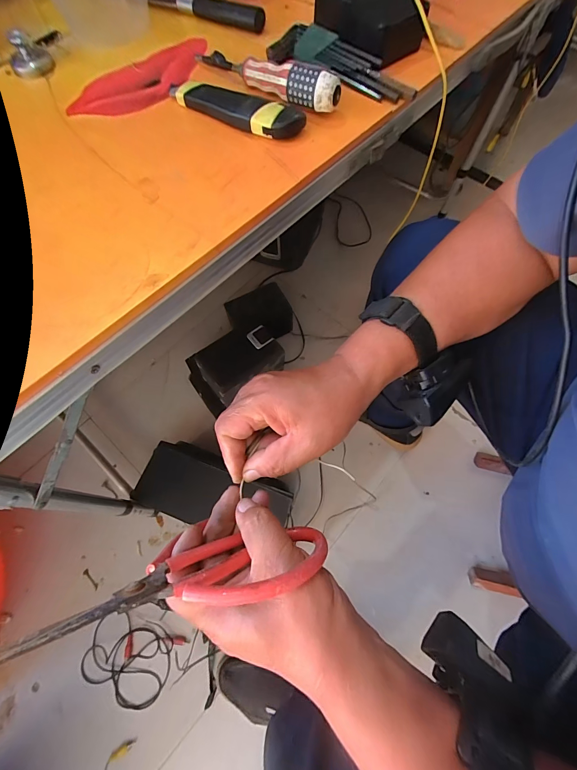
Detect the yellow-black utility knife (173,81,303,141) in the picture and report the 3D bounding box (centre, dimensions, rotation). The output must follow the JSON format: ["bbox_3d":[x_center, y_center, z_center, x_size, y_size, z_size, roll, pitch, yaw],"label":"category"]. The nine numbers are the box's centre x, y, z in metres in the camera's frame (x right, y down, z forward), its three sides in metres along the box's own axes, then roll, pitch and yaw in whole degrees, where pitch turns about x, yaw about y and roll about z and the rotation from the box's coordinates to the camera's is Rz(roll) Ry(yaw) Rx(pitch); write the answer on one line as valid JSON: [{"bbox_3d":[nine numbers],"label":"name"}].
[{"bbox_3d":[-0.060,-0.286,0.335,0.157,0.022,0.030,25,70,9],"label":"yellow-black utility knife"}]

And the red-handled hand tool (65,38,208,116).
[{"bbox_3d":[-0.160,-0.349,0.370,0.071,0.017,0.183,42,74,15],"label":"red-handled hand tool"}]

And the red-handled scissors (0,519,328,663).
[{"bbox_3d":[-0.063,0.122,0.207,0.176,0.086,0.015,-6,87,-17],"label":"red-handled scissors"}]

